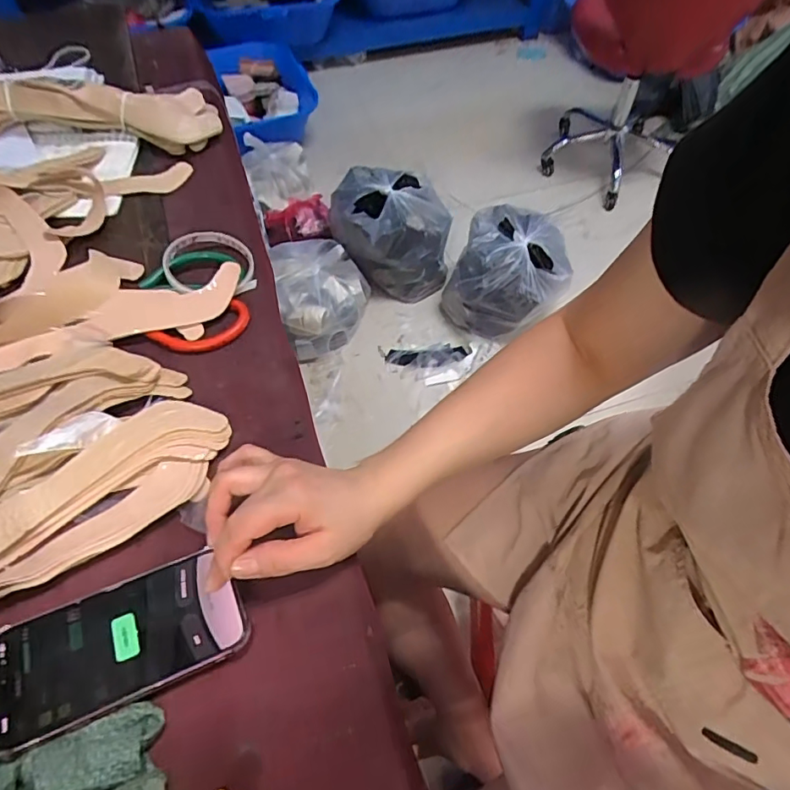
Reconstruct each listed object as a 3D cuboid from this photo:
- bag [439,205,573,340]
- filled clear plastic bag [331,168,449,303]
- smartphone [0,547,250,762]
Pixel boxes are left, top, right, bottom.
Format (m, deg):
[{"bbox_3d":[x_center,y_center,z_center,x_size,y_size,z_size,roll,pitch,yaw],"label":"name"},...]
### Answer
[{"bbox_3d":[0.279,-0.306,1.334,0.279,0.214,0.282,14,58,8],"label":"bag"},{"bbox_3d":[-0.011,-0.406,1.363,0.278,0.257,0.244,-16,59,-10],"label":"filled clear plastic bag"},{"bbox_3d":[-0.172,0.154,0.332,0.143,0.017,0.073,-22,60,-14],"label":"smartphone"}]

